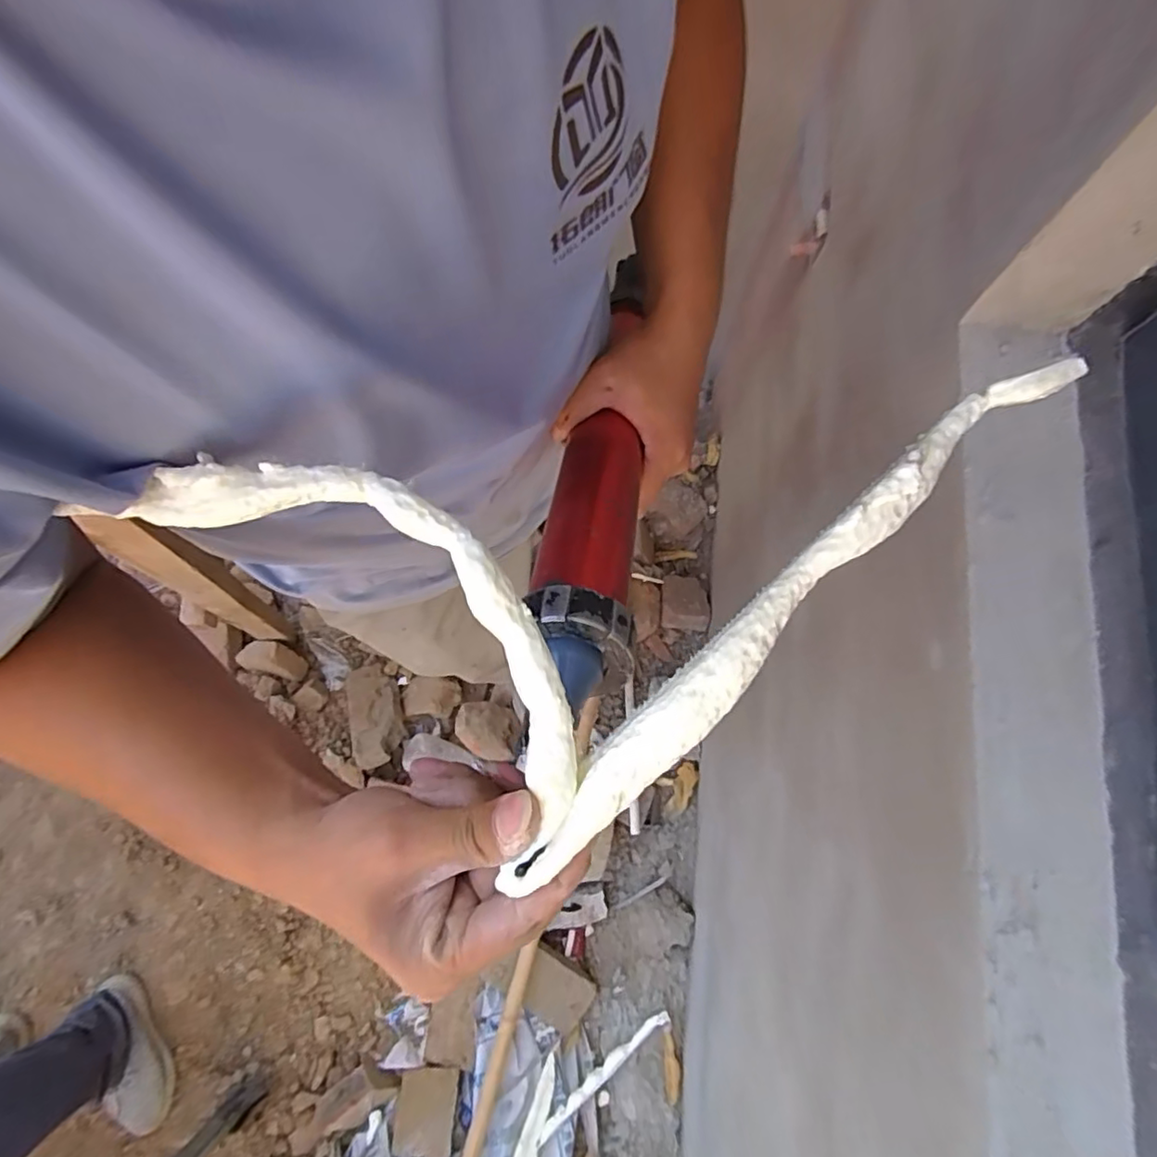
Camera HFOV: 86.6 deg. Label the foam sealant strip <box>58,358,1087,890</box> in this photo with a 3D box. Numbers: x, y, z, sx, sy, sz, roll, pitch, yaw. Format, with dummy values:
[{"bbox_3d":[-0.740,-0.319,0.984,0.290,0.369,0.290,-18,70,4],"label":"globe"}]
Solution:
[{"bbox_3d":[0.007,-0.034,0.226,0.245,0.082,0.181,-41,79,-12],"label":"foam sealant strip"}]

